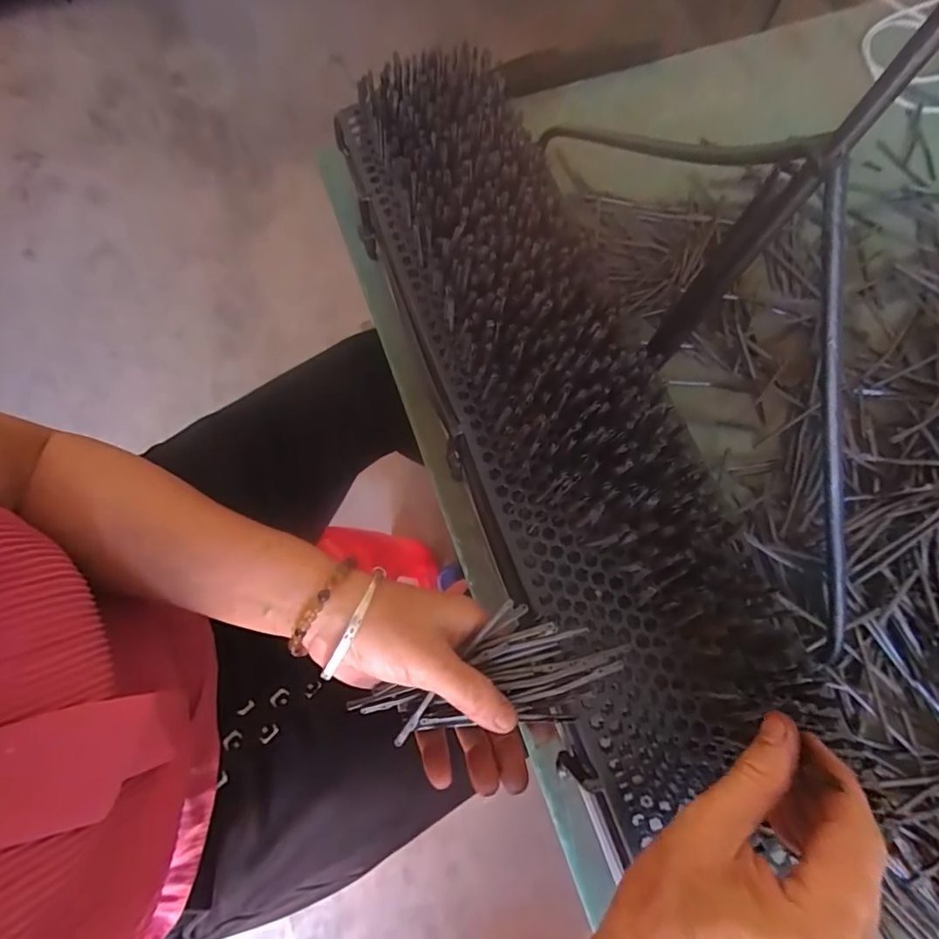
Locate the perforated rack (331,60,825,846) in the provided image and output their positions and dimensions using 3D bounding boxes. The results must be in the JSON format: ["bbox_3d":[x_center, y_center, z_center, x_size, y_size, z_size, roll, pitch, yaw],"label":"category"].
[{"bbox_3d":[0.041,-0.066,0.335,0.130,0.065,0.525,-20,76,-7],"label":"perforated rack"}]

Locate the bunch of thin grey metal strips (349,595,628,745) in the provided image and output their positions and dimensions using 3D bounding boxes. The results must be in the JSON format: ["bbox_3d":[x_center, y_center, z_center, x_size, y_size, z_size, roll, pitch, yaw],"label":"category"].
[{"bbox_3d":[0.010,0.110,0.271,0.148,0.020,0.061,-11,72,-2],"label":"bunch of thin grey metal strips"}]

